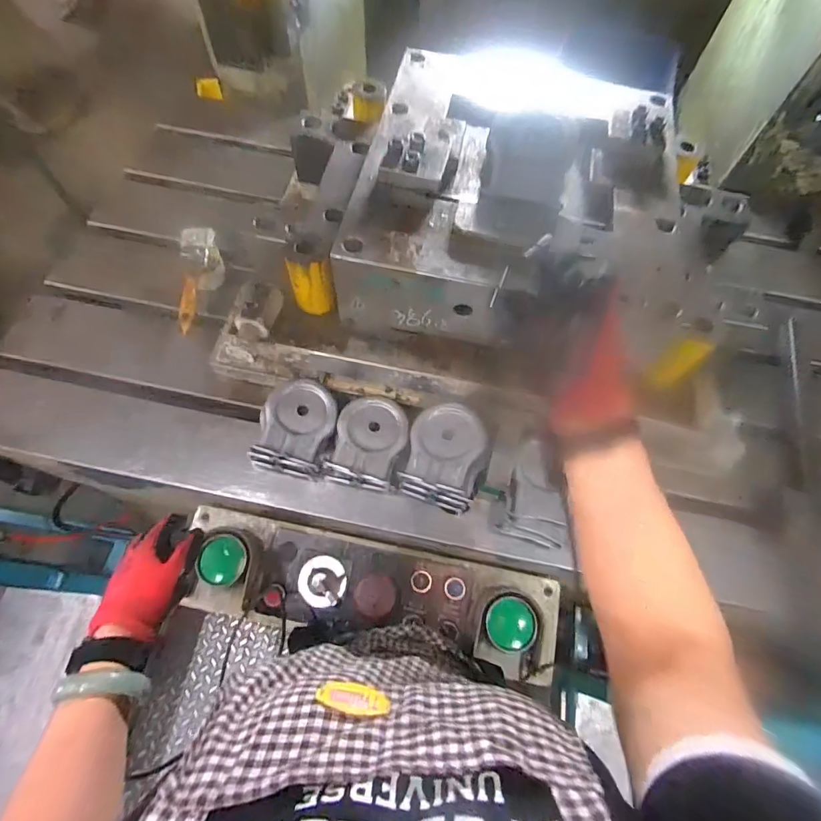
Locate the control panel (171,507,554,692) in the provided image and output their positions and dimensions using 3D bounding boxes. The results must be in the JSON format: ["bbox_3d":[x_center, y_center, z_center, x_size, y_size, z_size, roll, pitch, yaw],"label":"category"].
[{"bbox_3d":[-0.055,0.260,0.648,0.531,0.088,0.133,11,64,2],"label":"control panel"}]

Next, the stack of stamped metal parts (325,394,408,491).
[{"bbox_3d":[-0.058,0.046,0.647,0.101,0.056,0.122,15,65,4],"label":"stack of stamped metal parts"}]

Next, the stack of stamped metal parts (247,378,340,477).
[{"bbox_3d":[-0.165,0.026,0.664,0.101,0.070,0.133,12,64,2],"label":"stack of stamped metal parts"}]

